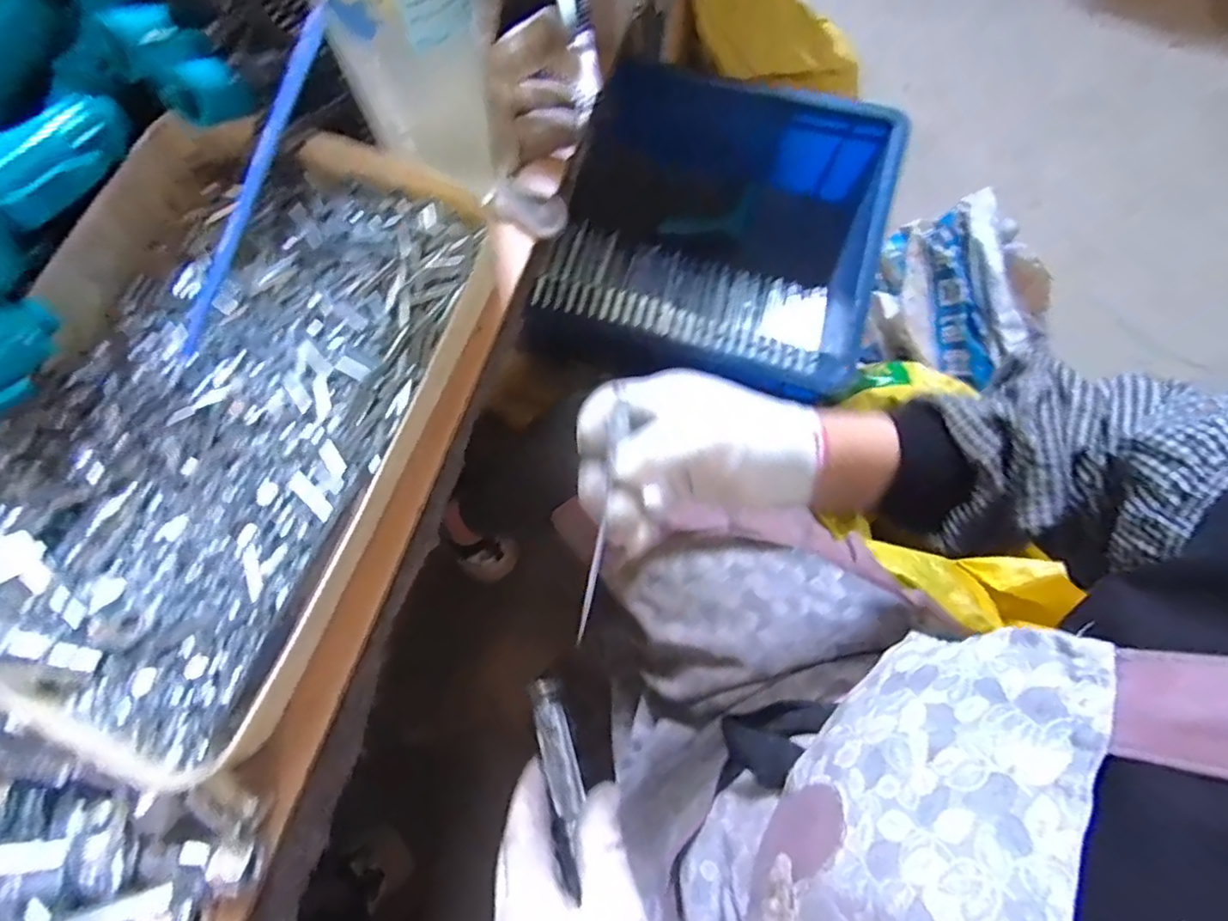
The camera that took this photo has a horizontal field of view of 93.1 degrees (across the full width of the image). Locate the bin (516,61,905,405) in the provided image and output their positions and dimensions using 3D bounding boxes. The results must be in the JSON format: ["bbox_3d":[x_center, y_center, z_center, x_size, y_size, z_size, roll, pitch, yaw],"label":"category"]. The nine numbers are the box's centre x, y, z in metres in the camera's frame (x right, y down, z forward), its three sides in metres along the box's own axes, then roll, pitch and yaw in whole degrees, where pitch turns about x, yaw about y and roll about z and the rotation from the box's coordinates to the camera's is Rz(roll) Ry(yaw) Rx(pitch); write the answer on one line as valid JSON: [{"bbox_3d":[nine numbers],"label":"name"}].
[{"bbox_3d":[0.103,-0.230,0.635,0.322,0.168,0.294,19,74,5],"label":"bin"}]

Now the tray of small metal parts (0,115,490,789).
[{"bbox_3d":[-0.215,-0.033,0.306,0.228,0.053,0.326,17,74,5],"label":"tray of small metal parts"}]

